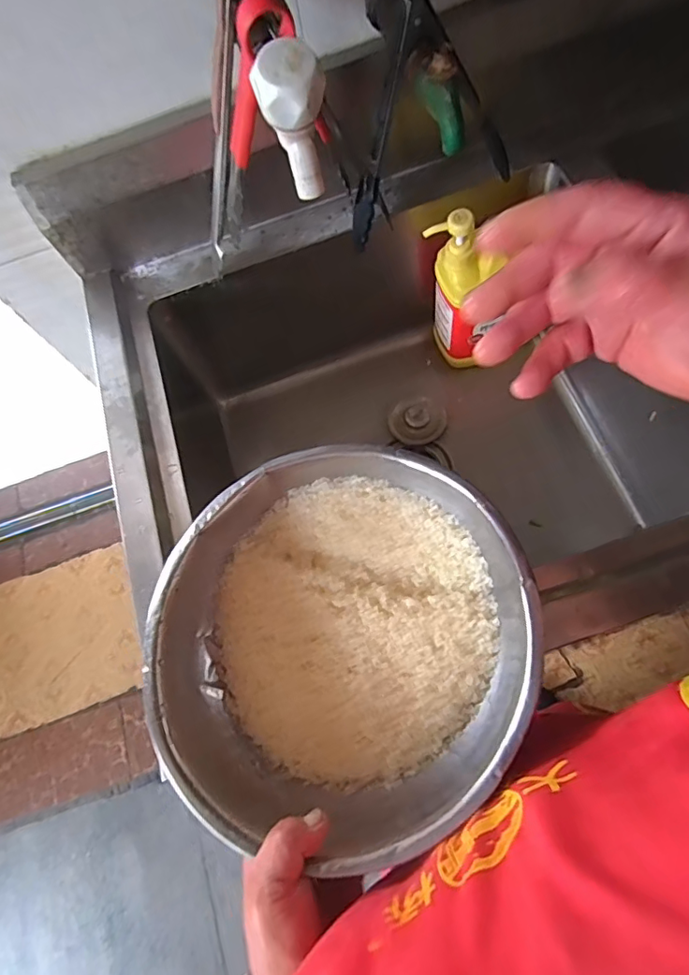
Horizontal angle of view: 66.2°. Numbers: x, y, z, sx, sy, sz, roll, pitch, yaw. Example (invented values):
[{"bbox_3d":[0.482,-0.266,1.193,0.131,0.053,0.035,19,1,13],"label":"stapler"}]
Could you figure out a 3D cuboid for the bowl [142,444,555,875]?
[{"bbox_3d":[-0.008,0.113,0.414,0.278,0.113,0.279,0,68,0],"label":"bowl"}]

